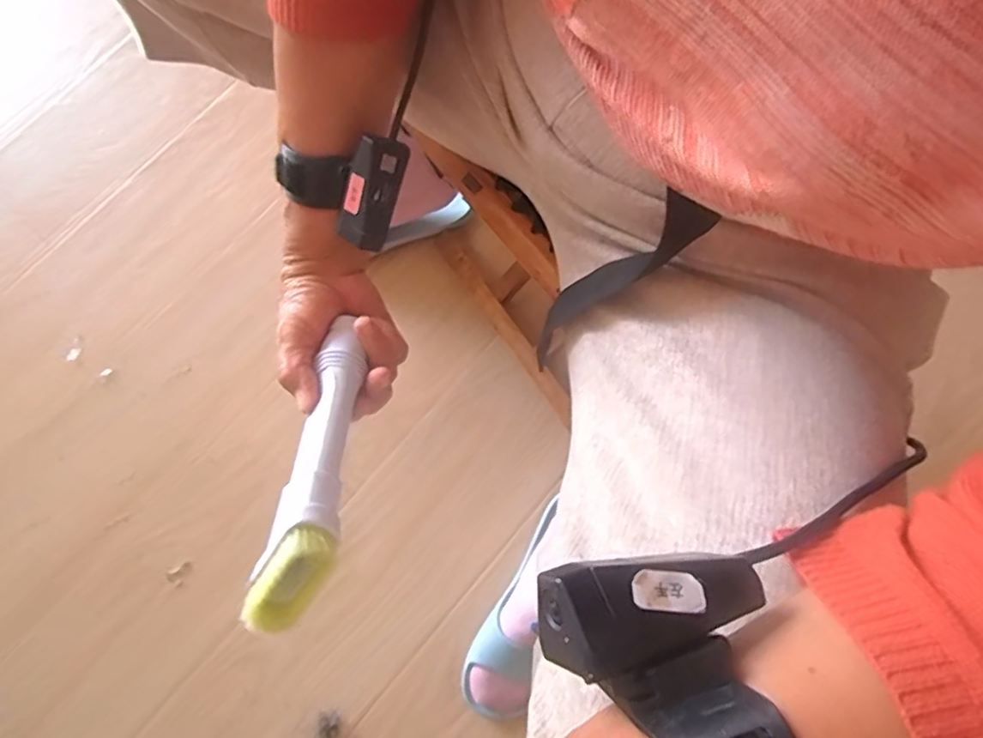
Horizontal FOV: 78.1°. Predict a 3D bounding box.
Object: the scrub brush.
[{"bbox_3d":[-0.106,0.053,0.378,0.043,0.034,0.200,3,50,-1],"label":"scrub brush"}]

